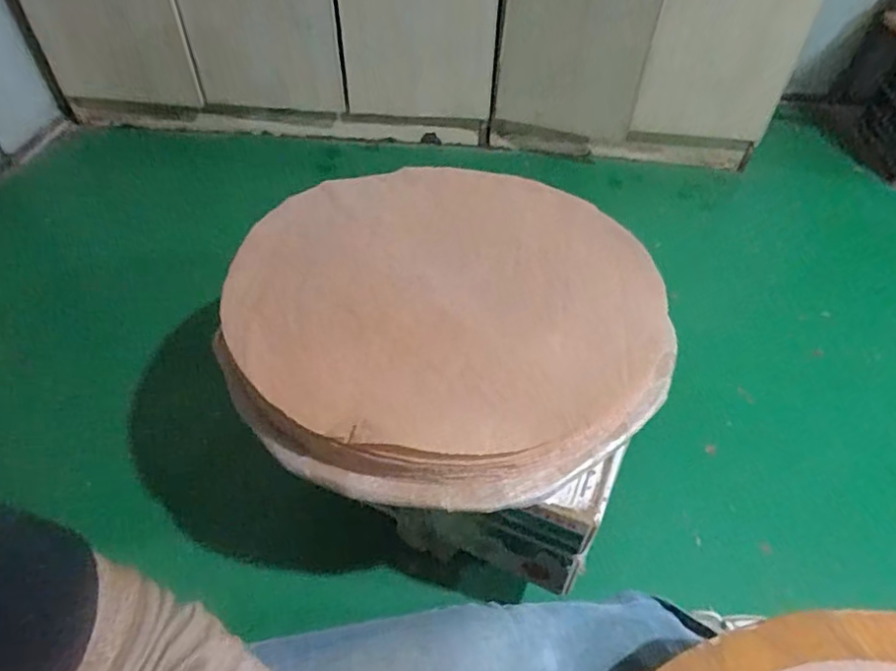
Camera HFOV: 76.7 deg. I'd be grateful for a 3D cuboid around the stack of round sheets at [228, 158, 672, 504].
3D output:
[{"bbox_3d":[-0.002,-0.050,0.747,0.551,0.072,0.551,3,48,0],"label":"stack of round sheets"}]

